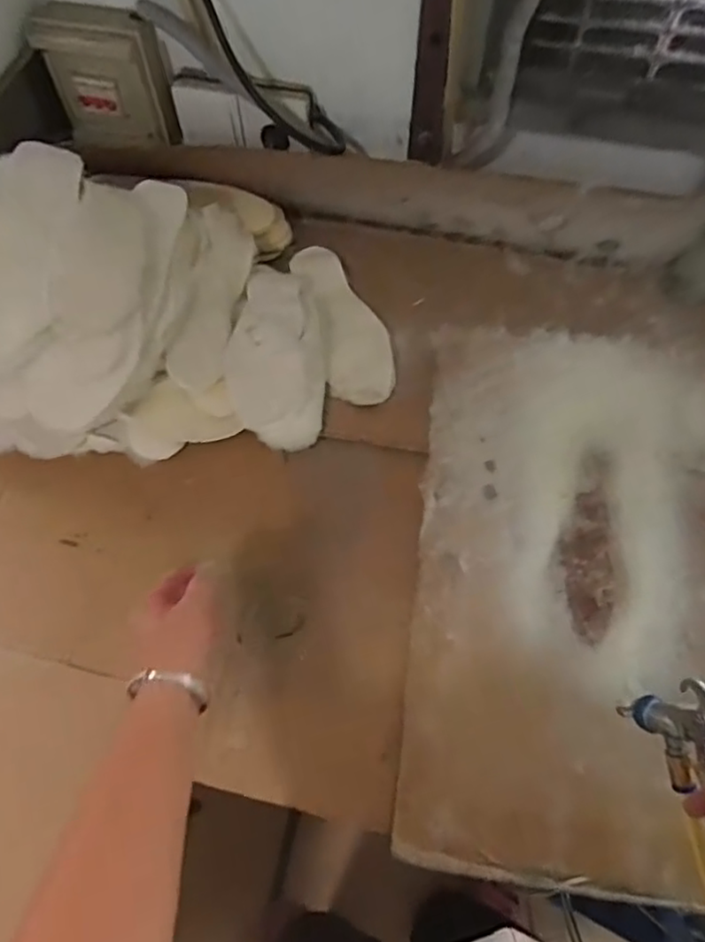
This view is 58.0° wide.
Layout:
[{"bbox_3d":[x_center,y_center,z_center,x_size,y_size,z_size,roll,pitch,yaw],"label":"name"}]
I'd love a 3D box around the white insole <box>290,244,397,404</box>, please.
[{"bbox_3d":[-0.012,-0.191,0.802,0.092,0.036,0.258,-16,67,-3],"label":"white insole"}]

